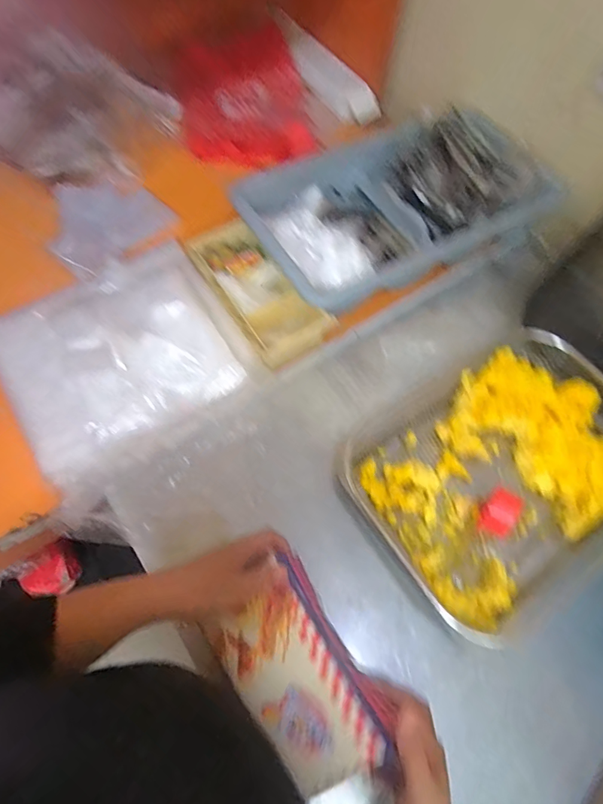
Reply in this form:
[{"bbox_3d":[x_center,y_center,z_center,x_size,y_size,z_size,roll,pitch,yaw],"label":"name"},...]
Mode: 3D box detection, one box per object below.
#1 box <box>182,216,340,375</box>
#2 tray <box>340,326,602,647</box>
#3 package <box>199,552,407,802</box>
[{"bbox_3d":[-0.068,-0.157,0.676,0.108,0.076,0.238,-33,69,-18],"label":"box"},{"bbox_3d":[0.254,0.084,0.549,0.353,0.049,0.287,-30,68,-17],"label":"tray"},{"bbox_3d":[-0.005,0.244,0.398,0.113,0.052,0.180,-32,67,-12],"label":"package"}]

